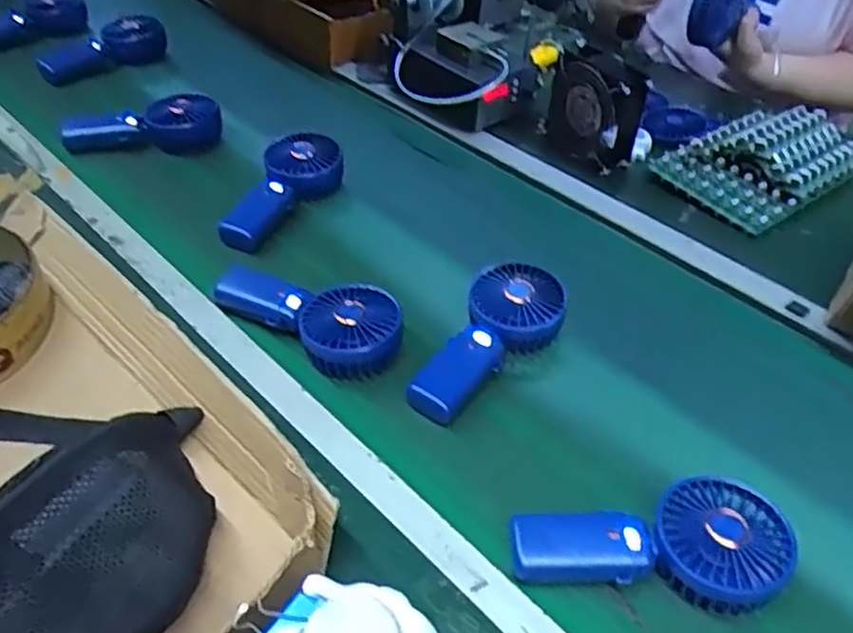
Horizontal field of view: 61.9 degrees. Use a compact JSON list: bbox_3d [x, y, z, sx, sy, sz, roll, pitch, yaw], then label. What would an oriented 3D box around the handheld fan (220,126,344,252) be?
[{"bbox_3d":[-0.162,-0.138,0.797,0.072,0.053,0.178,24,60,20],"label":"handheld fan"}]

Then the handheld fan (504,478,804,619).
[{"bbox_3d":[0.153,0.147,0.491,0.180,0.045,0.084,8,43,4],"label":"handheld fan"}]

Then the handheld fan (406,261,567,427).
[{"bbox_3d":[0.059,0.022,0.620,0.081,0.047,0.175,21,45,18],"label":"handheld fan"}]

